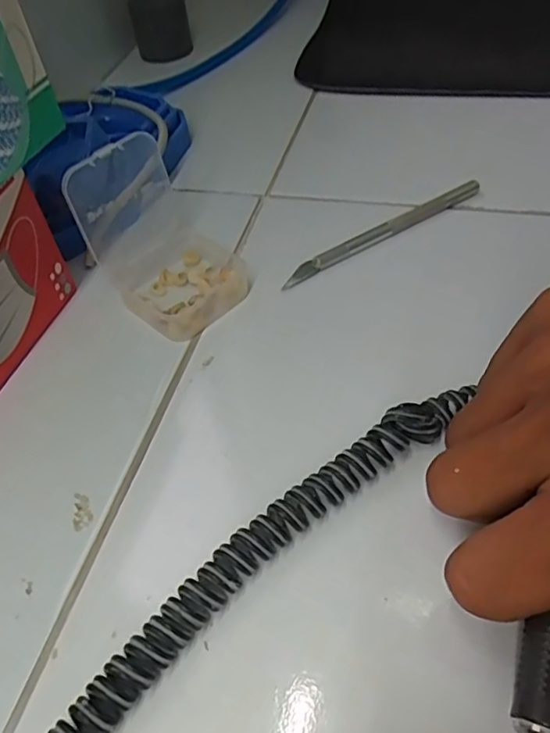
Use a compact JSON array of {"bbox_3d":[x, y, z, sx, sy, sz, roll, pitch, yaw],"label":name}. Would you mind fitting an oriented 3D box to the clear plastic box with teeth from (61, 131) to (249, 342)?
[{"bbox_3d":[-0.059,-0.064,0.293,0.064,0.048,0.085,-33,53,-20],"label":"clear plastic box with teeth"}]

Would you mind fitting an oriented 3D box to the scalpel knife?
[{"bbox_3d":[0.063,-0.077,0.324,0.132,0.007,0.010,-29,52,-17],"label":"scalpel knife"}]

